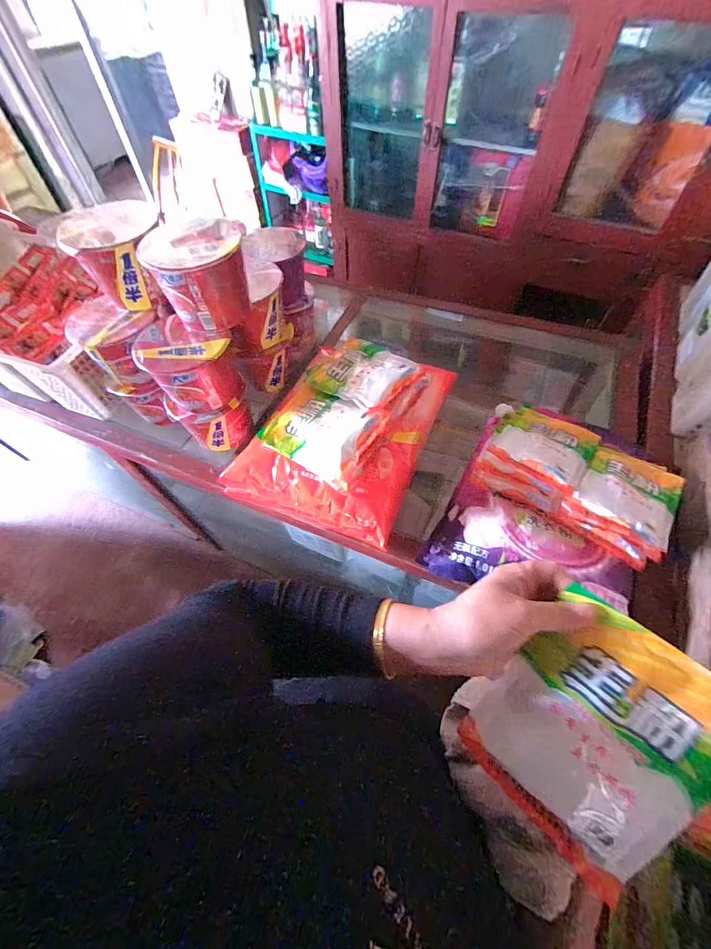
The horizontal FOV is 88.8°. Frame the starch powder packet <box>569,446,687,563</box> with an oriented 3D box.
[{"bbox_3d":[0.409,0.021,0.537,0.128,0.020,0.170,31,63,19],"label":"starch powder packet"}]

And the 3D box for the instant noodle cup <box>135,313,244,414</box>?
[{"bbox_3d":[-0.275,-0.178,0.611,0.124,0.121,0.136,0,58,1],"label":"instant noodle cup"}]

